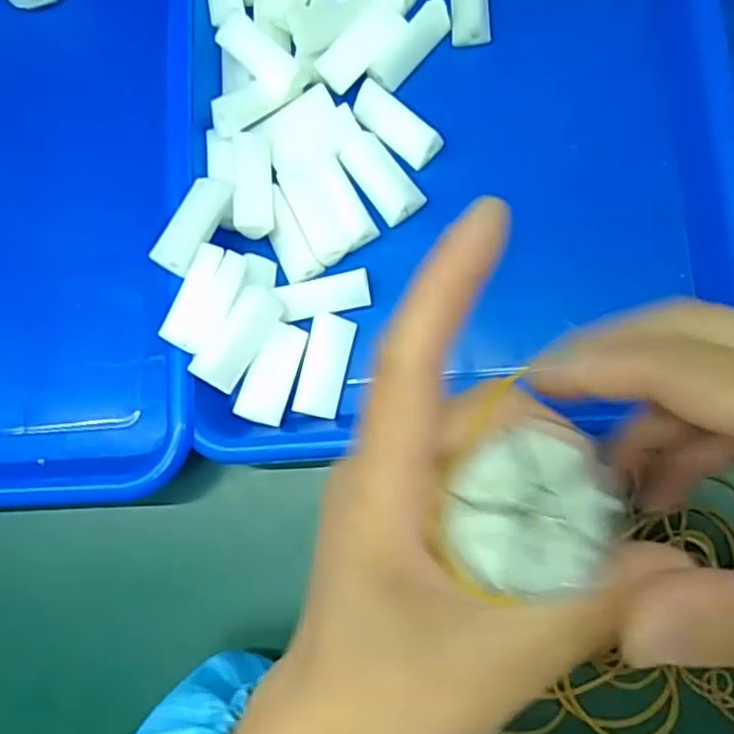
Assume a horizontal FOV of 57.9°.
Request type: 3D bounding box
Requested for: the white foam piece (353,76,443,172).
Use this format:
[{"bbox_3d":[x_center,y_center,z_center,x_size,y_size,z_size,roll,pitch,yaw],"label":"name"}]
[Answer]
[{"bbox_3d":[0.014,-0.116,0.318,0.017,0.017,0.047,-44,76,-2],"label":"white foam piece"}]

